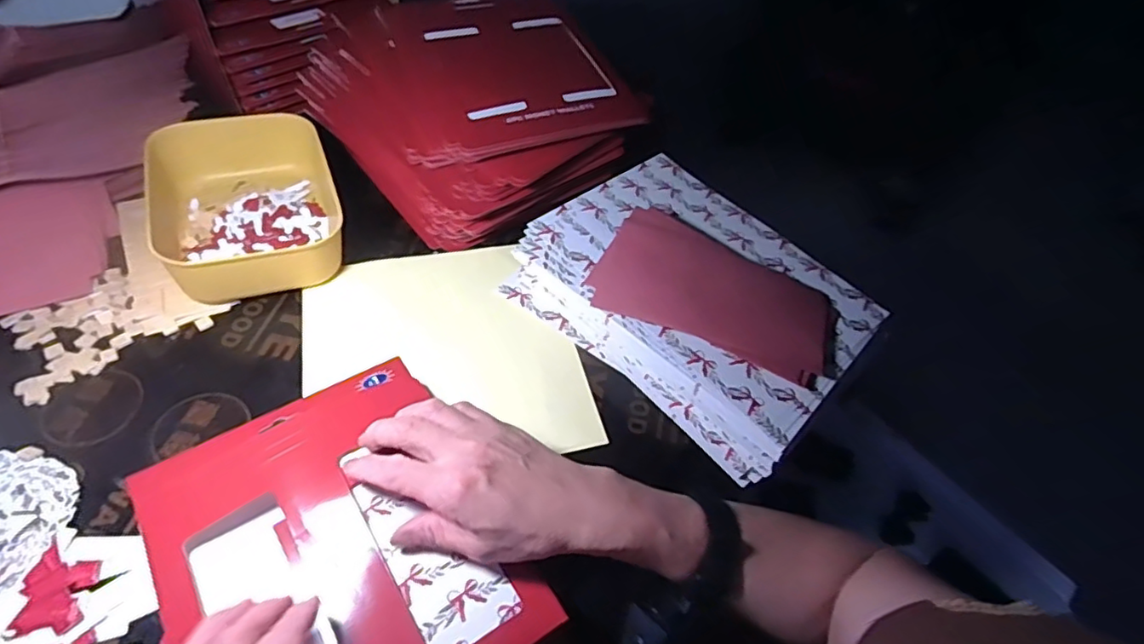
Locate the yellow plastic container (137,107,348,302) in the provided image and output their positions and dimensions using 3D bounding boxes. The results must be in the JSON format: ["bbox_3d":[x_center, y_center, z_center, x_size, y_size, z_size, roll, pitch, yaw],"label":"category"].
[{"bbox_3d":[-0.284,-0.098,0.527,0.146,0.065,0.174,-15,55,-18],"label":"yellow plastic container"}]

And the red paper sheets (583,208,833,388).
[{"bbox_3d":[0.116,-0.027,0.485,0.184,0.016,0.112,24,57,8],"label":"red paper sheets"}]

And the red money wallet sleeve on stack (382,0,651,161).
[{"bbox_3d":[-0.065,-0.268,0.616,0.204,0.012,0.265,-15,58,-18],"label":"red money wallet sleeve on stack"}]

